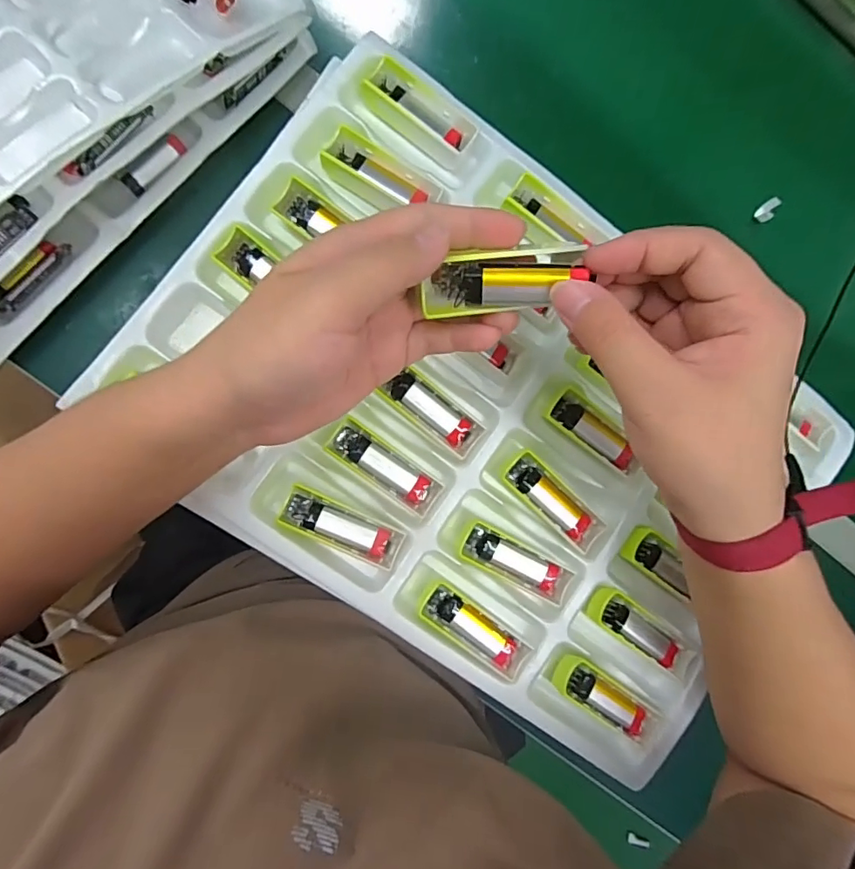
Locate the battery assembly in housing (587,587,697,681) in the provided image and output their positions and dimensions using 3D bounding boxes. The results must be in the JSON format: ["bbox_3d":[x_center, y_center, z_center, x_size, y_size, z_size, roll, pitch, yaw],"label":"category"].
[{"bbox_3d":[0.151,0.137,0.361,0.085,0.013,0.025,36,83,-6],"label":"battery assembly in housing"}]

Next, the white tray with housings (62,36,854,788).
[{"bbox_3d":[0.052,-0.014,0.358,0.452,0.027,0.321,36,83,-6],"label":"white tray with housings"}]

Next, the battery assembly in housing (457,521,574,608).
[{"bbox_3d":[0.059,0.087,0.352,0.078,0.015,0.025,29,83,-7],"label":"battery assembly in housing"}]

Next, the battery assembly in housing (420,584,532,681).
[{"bbox_3d":[0.030,0.130,0.348,0.080,0.019,0.026,38,82,-6],"label":"battery assembly in housing"}]

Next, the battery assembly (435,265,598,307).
[{"bbox_3d":[0.037,-0.068,0.231,0.066,0.010,0.018,1,87,12],"label":"battery assembly"}]

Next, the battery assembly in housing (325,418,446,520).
[{"bbox_3d":[-0.028,0.022,0.341,0.079,0.011,0.028,36,83,-6],"label":"battery assembly in housing"}]

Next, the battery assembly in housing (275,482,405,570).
[{"bbox_3d":[-0.055,0.061,0.337,0.078,0.015,0.028,26,84,-7],"label":"battery assembly in housing"}]

